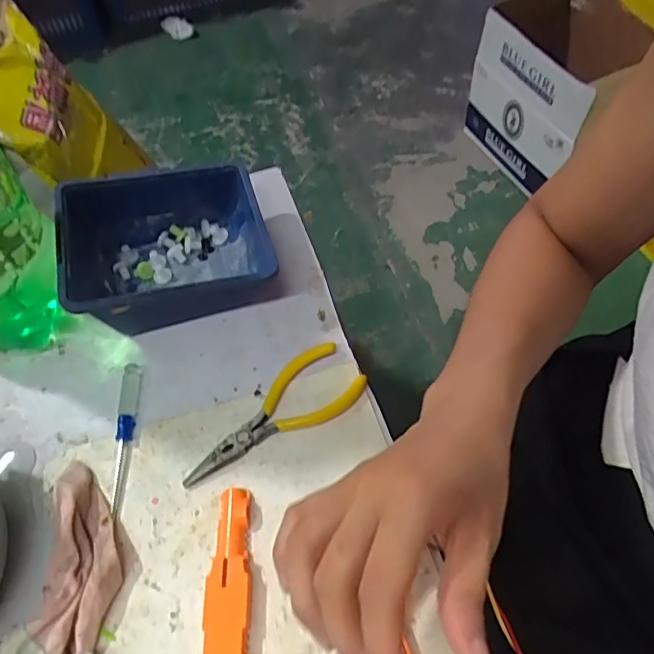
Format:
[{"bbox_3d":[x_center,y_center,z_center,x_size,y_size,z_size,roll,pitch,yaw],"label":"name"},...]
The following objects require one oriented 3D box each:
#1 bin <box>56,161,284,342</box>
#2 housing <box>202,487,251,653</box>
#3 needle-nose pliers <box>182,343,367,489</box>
[{"bbox_3d":[-0.115,-0.056,0.416,0.139,0.067,0.116,-16,59,-6],"label":"bin"},{"bbox_3d":[-0.053,0.147,0.300,0.023,0.012,0.119,-4,58,2],"label":"housing"},{"bbox_3d":[-0.036,0.058,0.360,0.126,0.011,0.049,-34,62,-16],"label":"needle-nose pliers"}]

